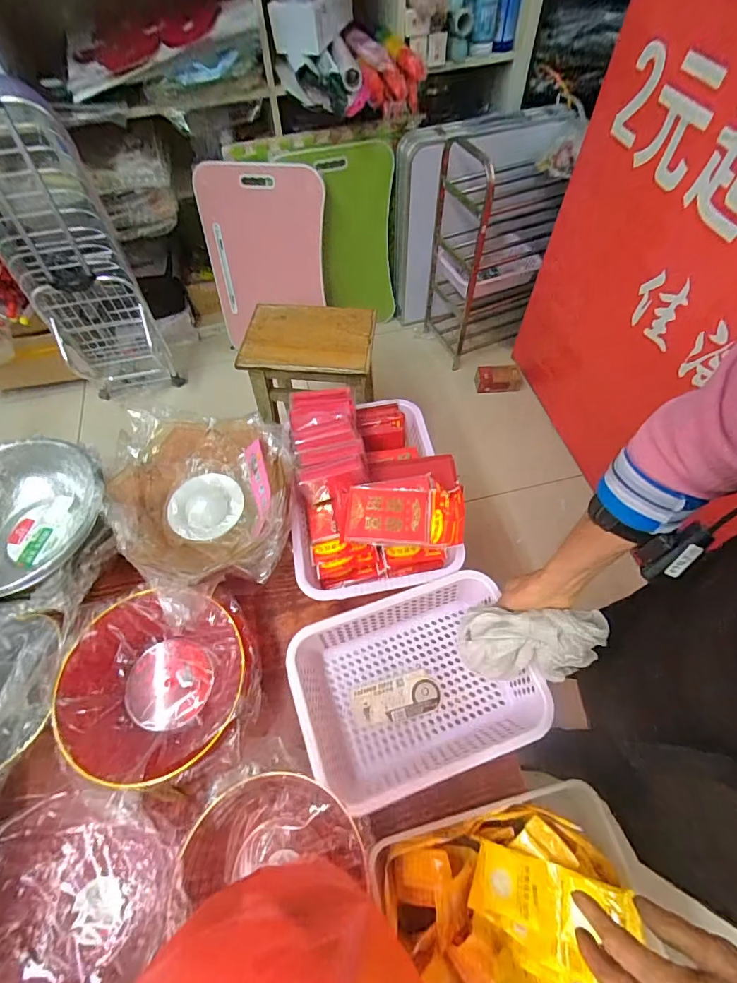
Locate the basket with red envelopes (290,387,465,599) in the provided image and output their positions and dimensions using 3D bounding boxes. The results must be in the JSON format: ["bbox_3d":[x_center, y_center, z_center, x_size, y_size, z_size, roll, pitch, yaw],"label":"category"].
[{"bbox_3d":[0.006,-0.014,0.703,0.246,0.113,0.335,-4,59,-1],"label":"basket with red envelopes"}]

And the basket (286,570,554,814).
[{"bbox_3d":[0.061,0.264,0.602,0.293,0.095,0.220,-19,61,-10],"label":"basket"}]

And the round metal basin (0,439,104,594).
[{"bbox_3d":[-0.511,0.040,0.655,0.234,0.103,0.239,0,59,1],"label":"round metal basin"}]

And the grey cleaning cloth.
[{"bbox_3d":[0.202,0.186,0.551,0.173,0.070,0.083,-14,56,26],"label":"grey cleaning cloth"}]

